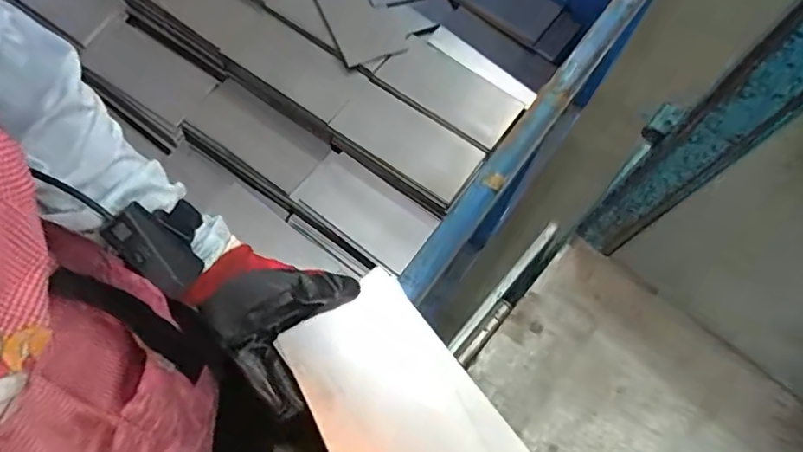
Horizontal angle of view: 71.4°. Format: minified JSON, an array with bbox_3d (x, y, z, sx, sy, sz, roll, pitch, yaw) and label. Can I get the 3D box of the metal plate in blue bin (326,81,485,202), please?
[{"bbox_3d":[0.007,-0.154,0.989,0.261,0.008,0.114,34,78,14],"label":"metal plate in blue bin"}]

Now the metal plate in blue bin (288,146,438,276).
[{"bbox_3d":[-0.064,-0.028,0.985,0.236,0.011,0.123,36,84,9],"label":"metal plate in blue bin"}]

